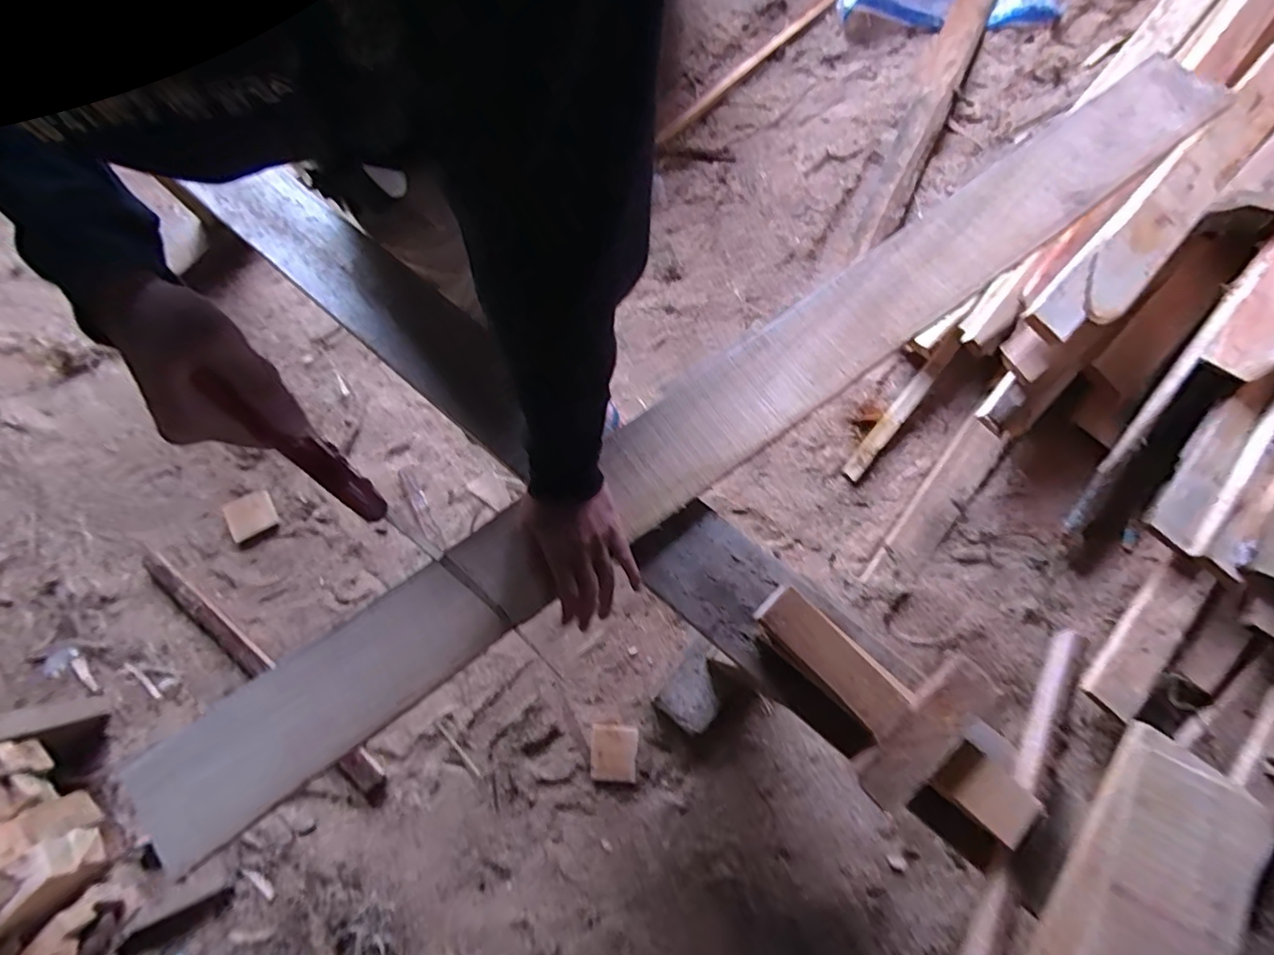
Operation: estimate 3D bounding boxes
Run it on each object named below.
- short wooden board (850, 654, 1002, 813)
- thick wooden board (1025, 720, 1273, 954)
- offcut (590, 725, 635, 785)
[{"bbox_3d":[0.241,0.213,0.467,0.138,0.013,0.047,-40,77,-8],"label":"short wooden board"},{"bbox_3d":[0.421,0.368,0.464,0.121,0.030,0.279,34,79,10],"label":"thick wooden board"},{"bbox_3d":[-0.050,0.578,1.179,0.093,0.022,0.111,1,75,2],"label":"offcut"}]

